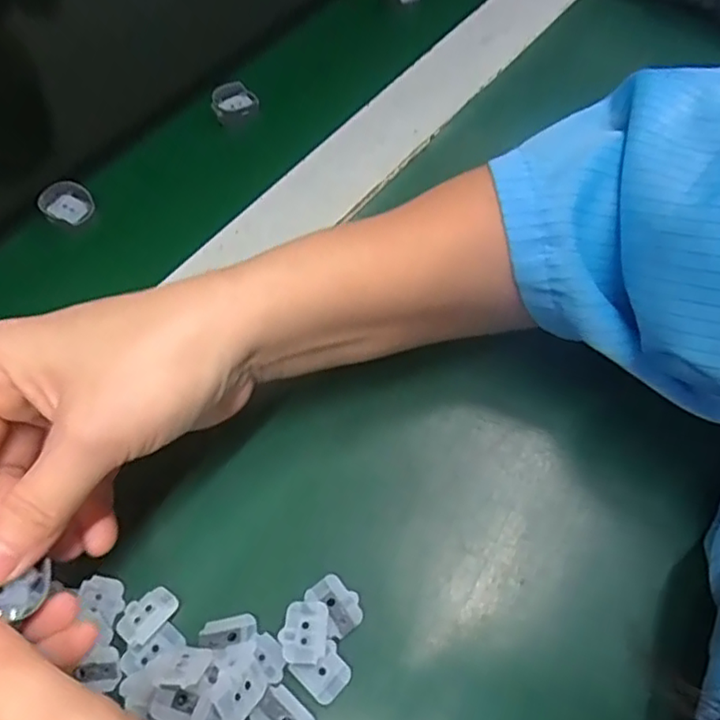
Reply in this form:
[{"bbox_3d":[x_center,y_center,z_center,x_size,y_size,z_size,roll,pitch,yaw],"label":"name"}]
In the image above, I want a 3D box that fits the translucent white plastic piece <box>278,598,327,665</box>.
[{"bbox_3d":[-0.021,0.099,0.230,0.016,0.004,0.022,2,60,1],"label":"translucent white plastic piece"}]

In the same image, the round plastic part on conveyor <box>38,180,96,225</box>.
[{"bbox_3d":[-0.165,-0.088,0.351,0.029,0.010,0.023,15,61,8],"label":"round plastic part on conveyor"}]

